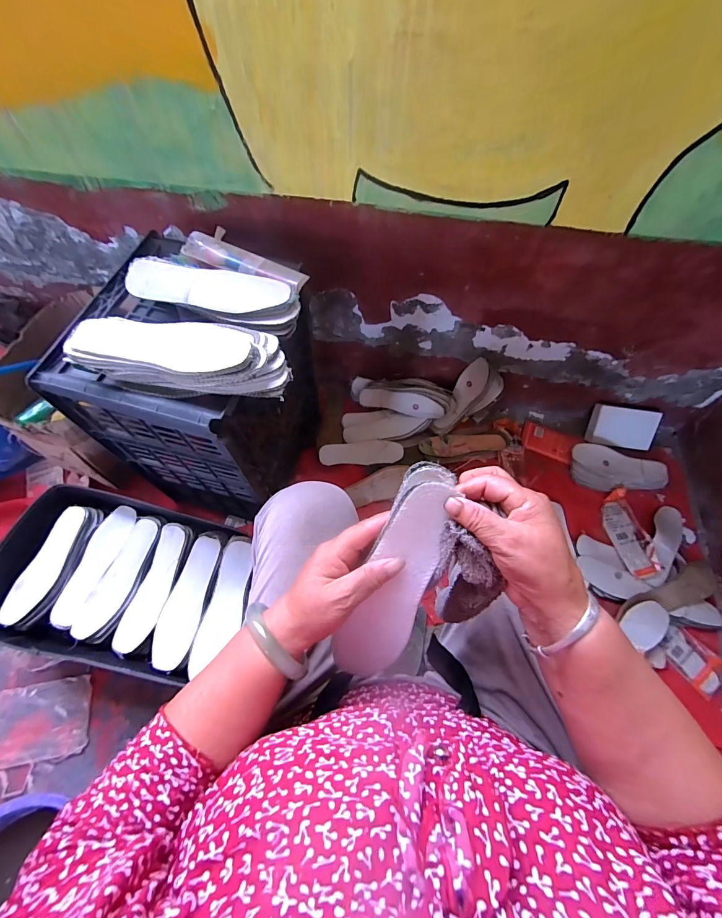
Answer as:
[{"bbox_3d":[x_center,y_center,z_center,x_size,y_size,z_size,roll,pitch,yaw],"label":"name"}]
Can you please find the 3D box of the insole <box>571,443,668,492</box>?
[{"bbox_3d":[0.664,0.020,0.947,0.232,0.043,0.111,-1,63,-2],"label":"insole"}]

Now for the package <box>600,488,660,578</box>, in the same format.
[{"bbox_3d":[0.644,0.175,0.892,0.081,0.027,0.212,-3,63,-3],"label":"package"}]

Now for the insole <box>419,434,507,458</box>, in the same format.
[{"bbox_3d":[0.264,-0.038,0.961,0.215,0.014,0.059,-5,59,2],"label":"insole"}]

